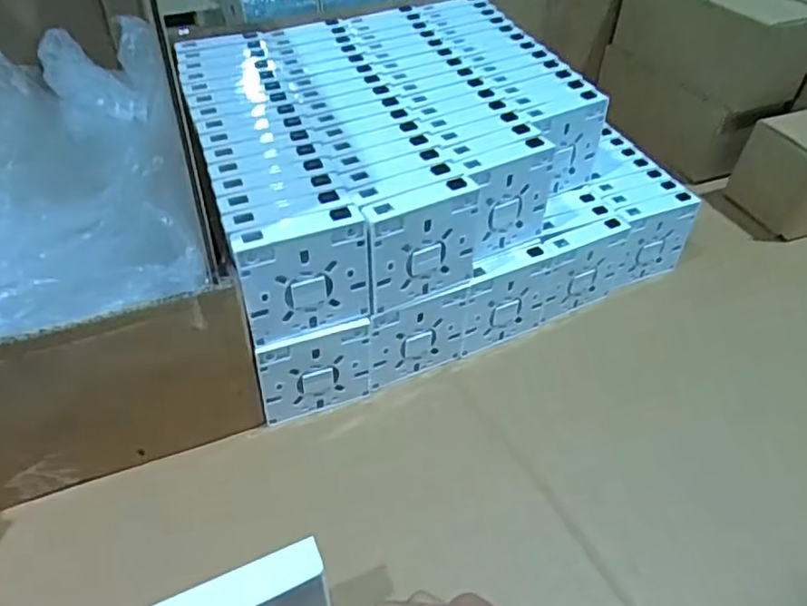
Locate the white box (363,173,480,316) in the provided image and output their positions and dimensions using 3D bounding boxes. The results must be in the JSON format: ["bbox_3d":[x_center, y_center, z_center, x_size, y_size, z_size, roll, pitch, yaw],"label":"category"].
[{"bbox_3d":[0.013,-0.042,0.457,0.090,0.088,0.019,-20,45,-20],"label":"white box"}]

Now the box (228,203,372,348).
[{"bbox_3d":[-0.067,-0.017,0.427,0.086,0.086,0.020,-17,44,-18],"label":"box"}]

